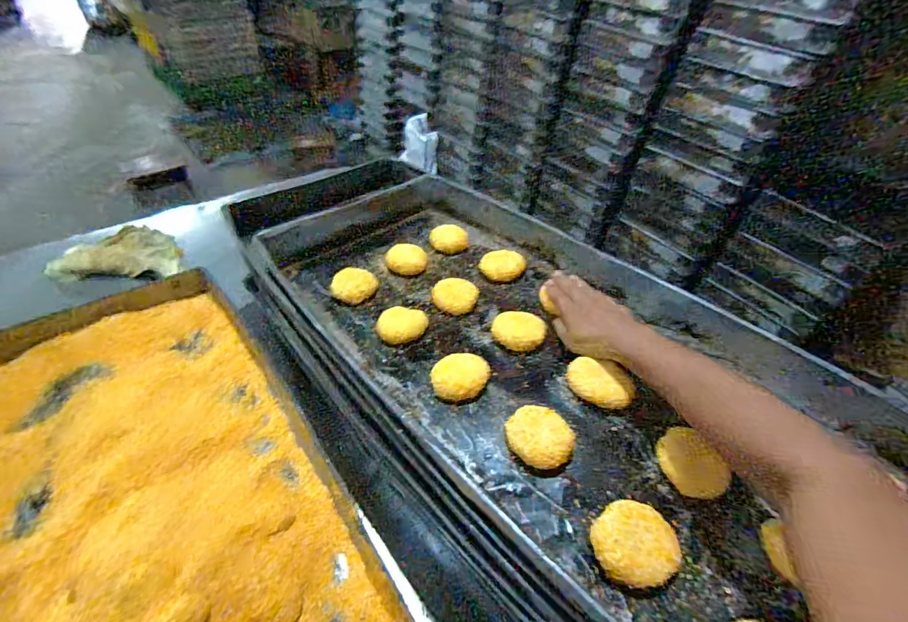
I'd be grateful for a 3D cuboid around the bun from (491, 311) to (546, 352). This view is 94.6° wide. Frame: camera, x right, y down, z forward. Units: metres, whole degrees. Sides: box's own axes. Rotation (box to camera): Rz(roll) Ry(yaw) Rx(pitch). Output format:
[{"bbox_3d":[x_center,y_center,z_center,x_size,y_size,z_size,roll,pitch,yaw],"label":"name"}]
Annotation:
[{"bbox_3d":[0.083,0.025,0.541,0.066,0.018,0.054,13,45,7],"label":"bun"}]

